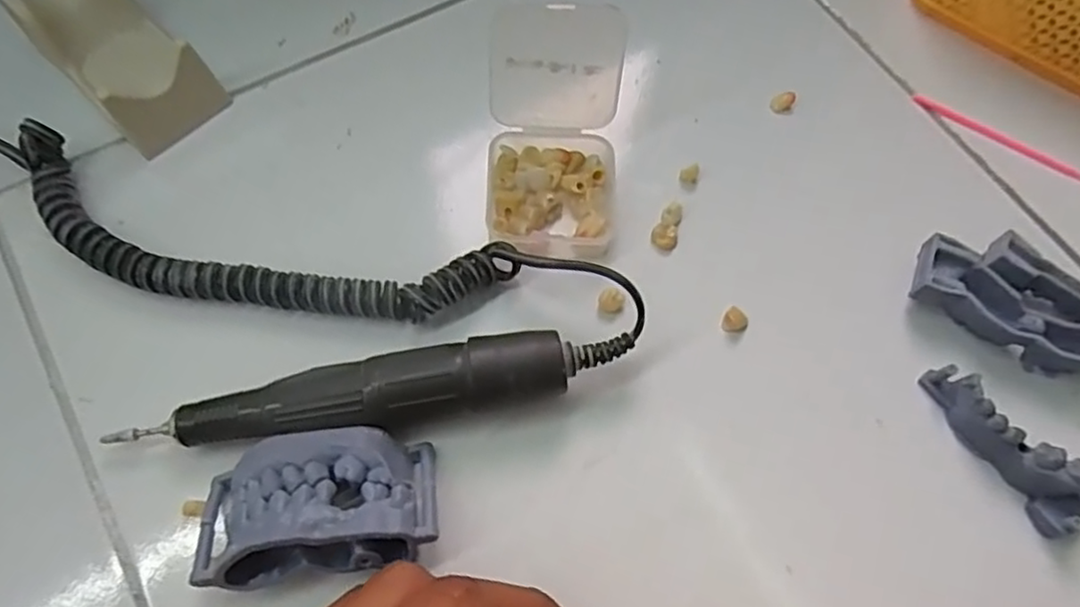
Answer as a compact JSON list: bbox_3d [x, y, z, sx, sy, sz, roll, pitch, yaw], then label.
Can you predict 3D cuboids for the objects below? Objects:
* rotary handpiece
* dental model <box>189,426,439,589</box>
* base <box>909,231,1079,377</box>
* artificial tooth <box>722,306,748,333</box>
[{"bbox_3d":[-0.070,0.034,0.256,0.164,0.028,0.024,-7,68,-6],"label":"rotary handpiece"},{"bbox_3d":[-0.078,0.070,0.240,0.081,0.032,0.049,-4,68,-5],"label":"dental model"},{"bbox_3d":[0.211,0.003,0.288,0.109,0.024,0.046,28,69,8],"label":"base"},{"bbox_3d":[0.083,0.008,0.289,0.010,0.007,0.011,1,68,-3],"label":"artificial tooth"}]

